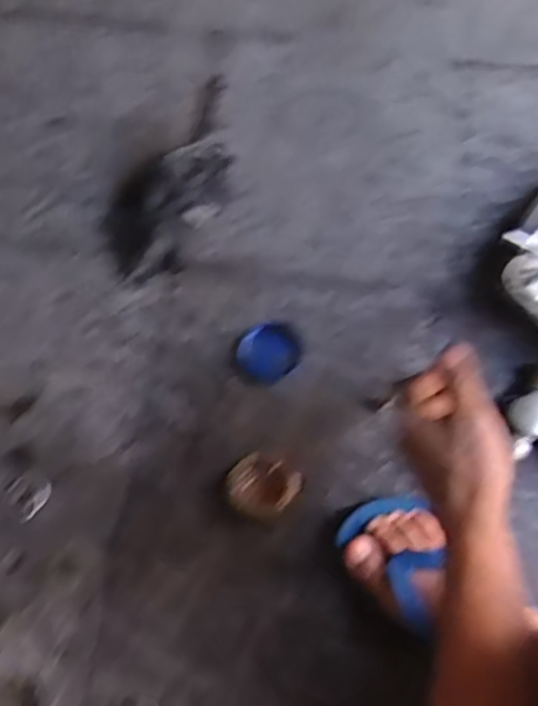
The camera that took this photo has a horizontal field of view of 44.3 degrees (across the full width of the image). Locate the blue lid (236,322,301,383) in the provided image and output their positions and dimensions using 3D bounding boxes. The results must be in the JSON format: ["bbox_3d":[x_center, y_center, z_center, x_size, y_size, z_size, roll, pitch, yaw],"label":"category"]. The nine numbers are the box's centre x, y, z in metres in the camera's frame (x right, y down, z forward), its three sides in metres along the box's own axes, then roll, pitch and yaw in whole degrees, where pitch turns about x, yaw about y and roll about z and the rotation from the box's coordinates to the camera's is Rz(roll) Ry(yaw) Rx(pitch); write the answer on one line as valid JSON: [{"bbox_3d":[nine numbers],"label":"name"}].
[{"bbox_3d":[0.000,0.000,0.678,0.058,0.018,0.061,0,73,1],"label":"blue lid"}]

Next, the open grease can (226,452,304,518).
[{"bbox_3d":[-0.005,0.128,0.629,0.067,0.031,0.058,10,74,4],"label":"open grease can"}]

